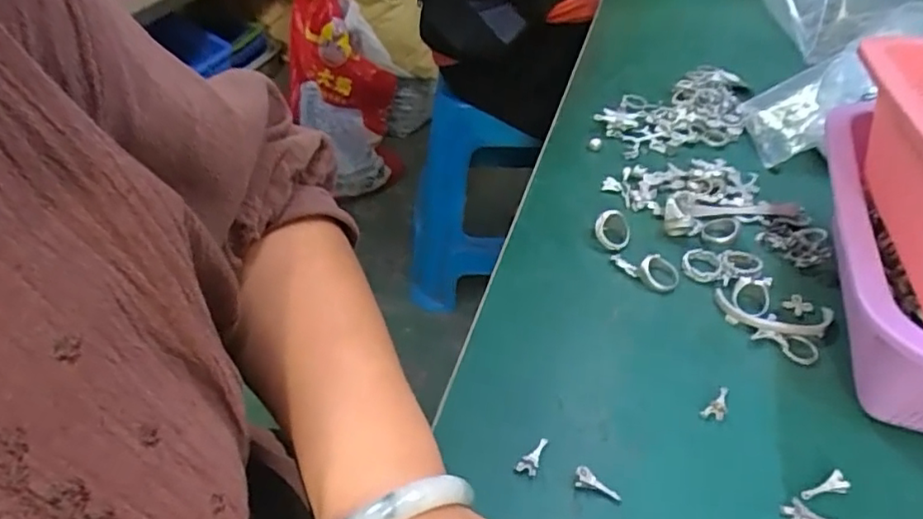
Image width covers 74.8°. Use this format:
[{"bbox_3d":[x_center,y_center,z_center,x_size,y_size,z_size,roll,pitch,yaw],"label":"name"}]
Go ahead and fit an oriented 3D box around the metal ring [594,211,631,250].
[{"bbox_3d":[0.100,-0.020,0.397,0.023,0.017,0.024,0,42,0],"label":"metal ring"}]

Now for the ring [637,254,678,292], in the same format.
[{"bbox_3d":[0.123,0.008,0.374,0.023,0.011,0.026,23,47,24],"label":"ring"}]

